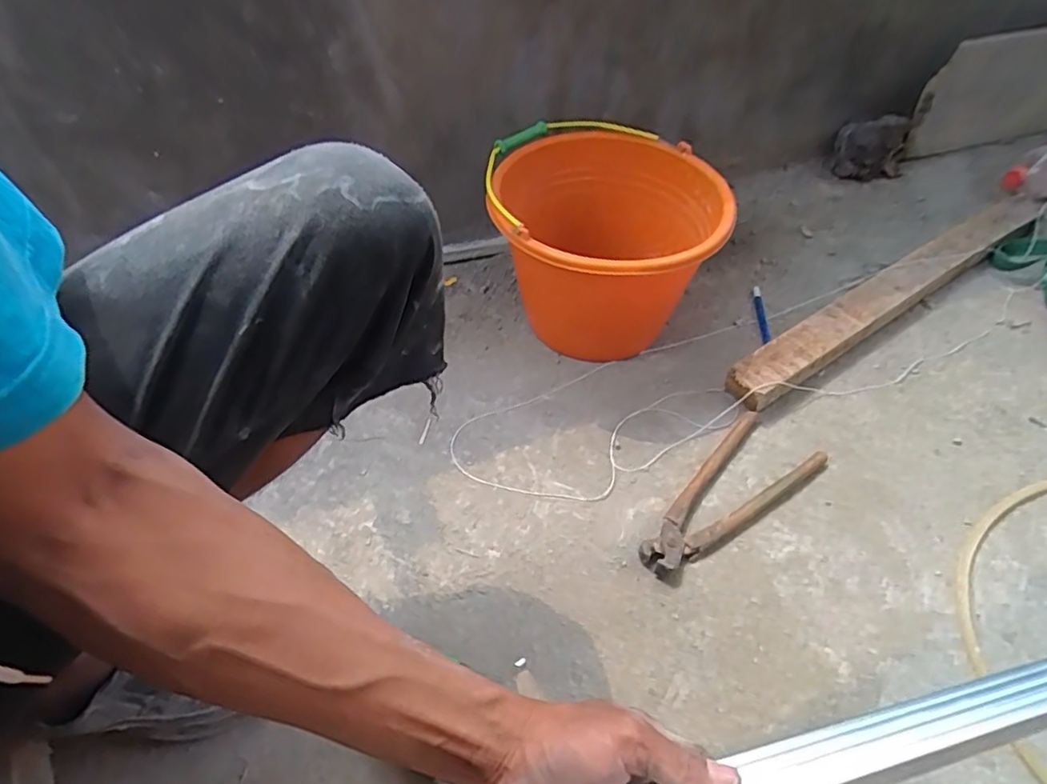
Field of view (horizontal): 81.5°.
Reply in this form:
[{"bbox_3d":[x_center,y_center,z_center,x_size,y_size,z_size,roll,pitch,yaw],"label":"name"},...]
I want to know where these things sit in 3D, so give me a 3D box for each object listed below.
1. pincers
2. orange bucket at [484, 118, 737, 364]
[{"bbox_3d":[0.215,0.110,0.652,0.237,0.019,0.095,-34,56,-25],"label":"pincers"},{"bbox_3d":[0.092,-0.170,0.777,0.276,0.215,0.267,-1,48,1],"label":"orange bucket"}]

